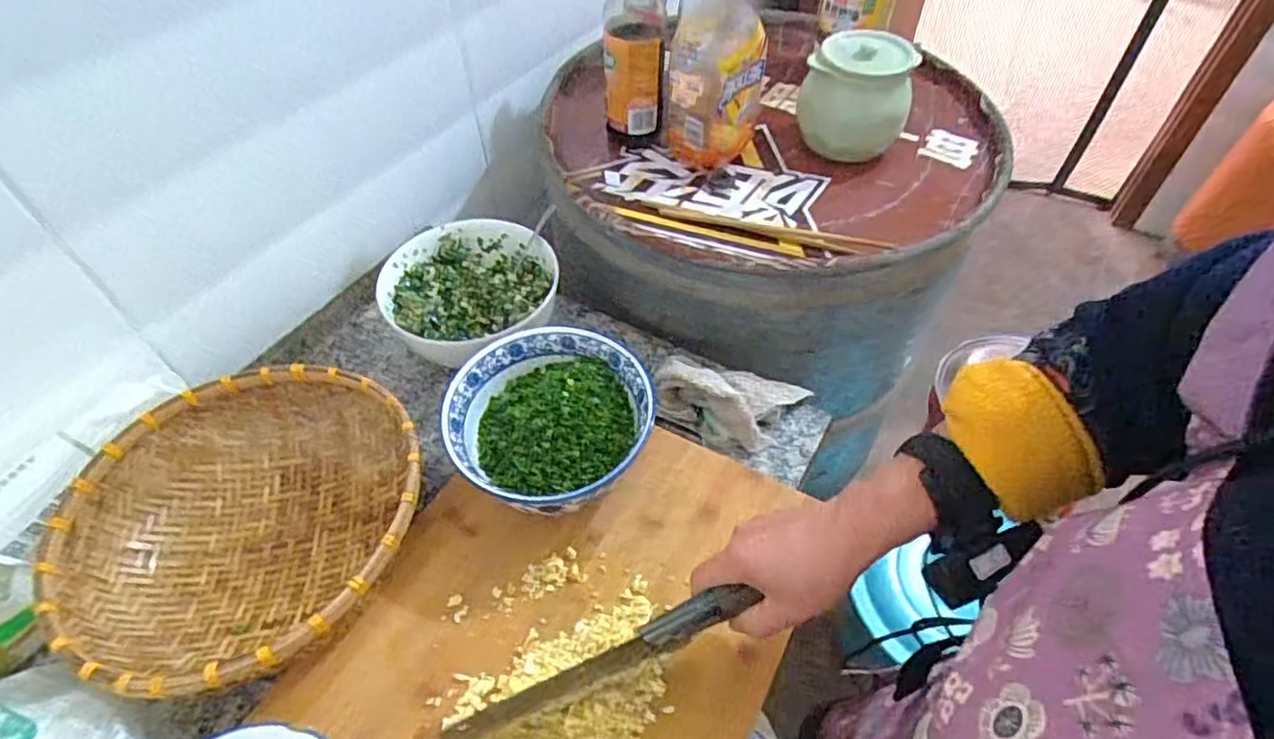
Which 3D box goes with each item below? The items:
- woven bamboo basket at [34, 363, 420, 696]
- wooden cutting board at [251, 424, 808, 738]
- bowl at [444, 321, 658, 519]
[{"bbox_3d":[-0.312,0.130,0.536,0.261,0.094,0.260,1,52,-1],"label":"woven bamboo basket"},{"bbox_3d":[-0.076,0.218,0.481,0.300,0.028,0.452,24,55,17],"label":"wooden cutting board"},{"bbox_3d":[-0.075,0.056,0.574,0.171,0.081,0.176,1,52,-1],"label":"bowl"}]

